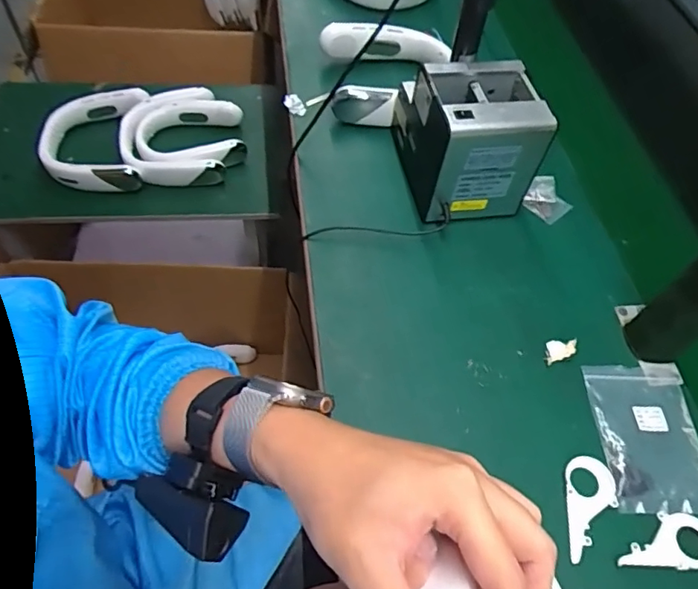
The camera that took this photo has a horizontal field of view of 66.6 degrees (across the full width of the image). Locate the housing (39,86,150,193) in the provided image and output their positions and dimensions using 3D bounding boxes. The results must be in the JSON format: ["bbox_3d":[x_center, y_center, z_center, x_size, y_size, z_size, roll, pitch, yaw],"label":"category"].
[{"bbox_3d":[-0.493,-0.307,1.044,0.177,0.071,0.236,-2,57,-6],"label":"housing"}]

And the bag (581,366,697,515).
[{"bbox_3d":[0.301,0.140,0.530,0.102,0.005,0.147,2,56,-4],"label":"bag"}]

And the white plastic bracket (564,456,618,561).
[{"bbox_3d":[0.223,0.195,0.487,0.047,0.004,0.094,10,56,2],"label":"white plastic bracket"}]

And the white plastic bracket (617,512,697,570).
[{"bbox_3d":[0.282,0.220,0.475,0.090,0.004,0.046,3,56,-3],"label":"white plastic bracket"}]

